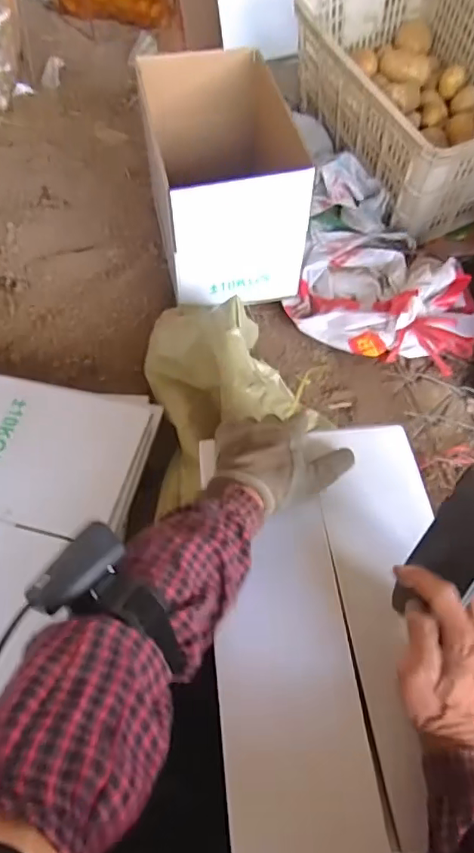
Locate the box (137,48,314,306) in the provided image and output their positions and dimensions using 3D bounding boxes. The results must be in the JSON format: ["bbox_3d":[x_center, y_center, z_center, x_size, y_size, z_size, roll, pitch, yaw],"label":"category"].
[{"bbox_3d":[-0.029,-0.460,1.031,0.230,0.276,0.379,-11,61,-6],"label":"box"}]

